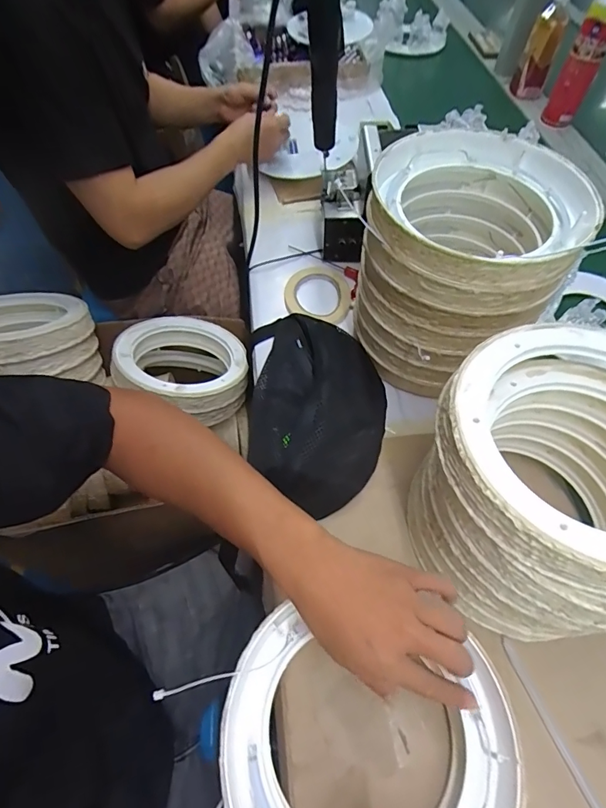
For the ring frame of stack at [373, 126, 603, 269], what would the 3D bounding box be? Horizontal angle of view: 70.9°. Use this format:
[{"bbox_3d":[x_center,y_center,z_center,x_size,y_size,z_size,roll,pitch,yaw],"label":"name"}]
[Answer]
[{"bbox_3d":[0.178,-0.202,0.421,0.206,0.032,0.209,-1,58,-2],"label":"ring frame of stack"}]

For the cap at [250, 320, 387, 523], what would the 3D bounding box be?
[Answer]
[{"bbox_3d":[0.017,-0.011,0.500,0.155,0.062,0.265,-3,58,-3],"label":"cap"}]

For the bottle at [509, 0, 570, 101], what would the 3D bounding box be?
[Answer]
[{"bbox_3d":[0.505,-0.750,0.903,0.070,0.176,0.055,25,61,13],"label":"bottle"}]

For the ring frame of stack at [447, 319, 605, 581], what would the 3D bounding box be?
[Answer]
[{"bbox_3d":[0.211,0.020,0.308,0.201,0.018,0.198,-25,62,-15],"label":"ring frame of stack"}]

